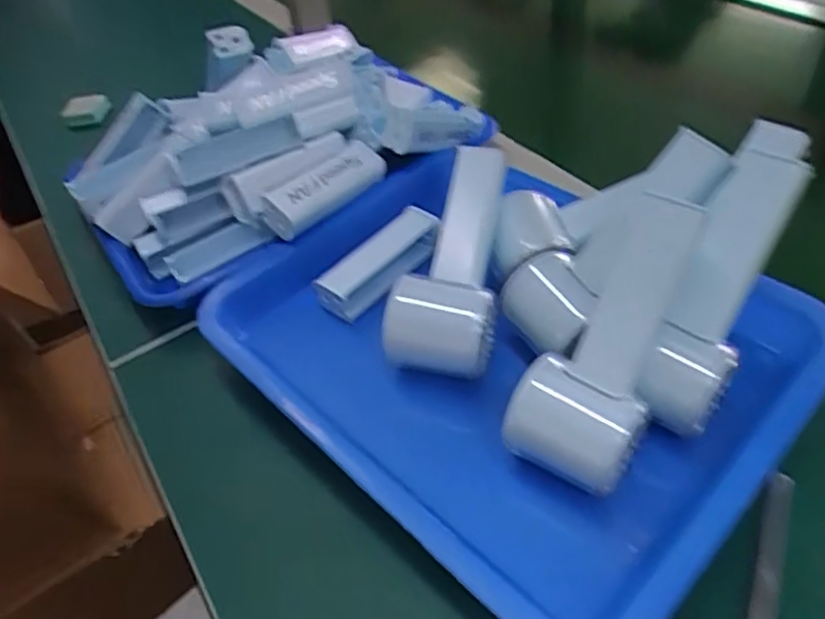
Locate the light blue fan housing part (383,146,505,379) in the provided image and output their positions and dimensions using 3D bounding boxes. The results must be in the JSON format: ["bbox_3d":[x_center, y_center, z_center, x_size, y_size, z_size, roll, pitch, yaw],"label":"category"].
[{"bbox_3d":[0.028,-0.036,0.412,0.063,0.053,0.157,7,64,14],"label":"light blue fan housing part"}]

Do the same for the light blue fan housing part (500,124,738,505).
[{"bbox_3d":[0.113,-0.002,0.333,0.058,0.047,0.190,23,83,27],"label":"light blue fan housing part"}]

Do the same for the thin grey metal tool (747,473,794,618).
[{"bbox_3d":[0.160,0.133,0.289,0.011,0.006,0.138,17,50,23],"label":"thin grey metal tool"}]

